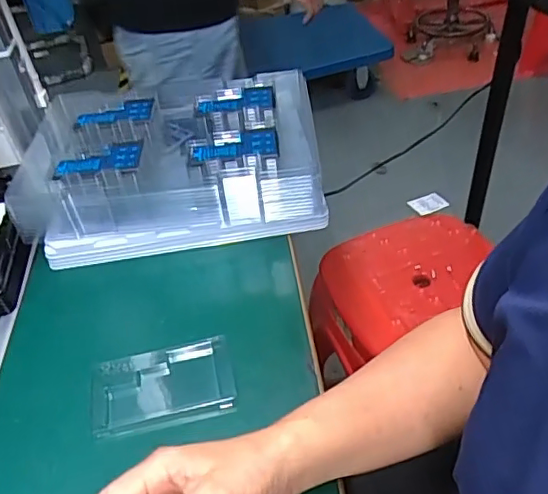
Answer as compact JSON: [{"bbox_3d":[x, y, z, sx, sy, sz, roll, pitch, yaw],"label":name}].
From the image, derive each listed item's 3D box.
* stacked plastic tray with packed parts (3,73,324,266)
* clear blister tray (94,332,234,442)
[{"bbox_3d":[-0.129,-0.112,0.701,0.355,0.090,0.252,-7,42,1],"label":"stacked plastic tray with packed parts"},{"bbox_3d":[-0.099,0.127,0.514,0.124,0.020,0.077,-14,42,-7],"label":"clear blister tray"}]

